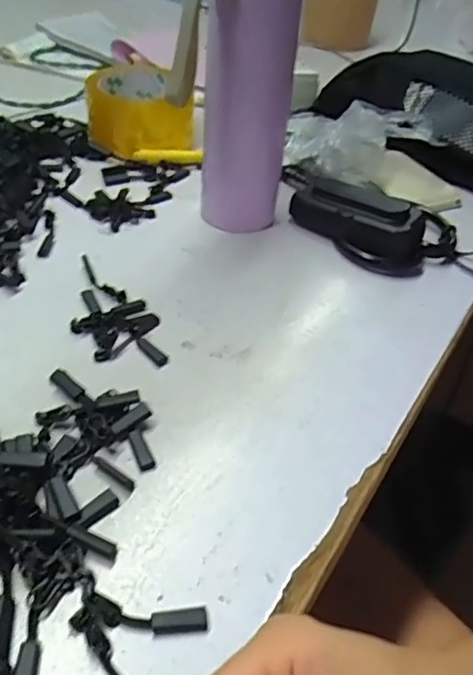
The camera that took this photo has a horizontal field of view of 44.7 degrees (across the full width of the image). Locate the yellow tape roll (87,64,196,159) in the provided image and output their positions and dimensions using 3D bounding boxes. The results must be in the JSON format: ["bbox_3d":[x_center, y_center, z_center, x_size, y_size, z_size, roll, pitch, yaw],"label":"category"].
[{"bbox_3d":[-0.095,-0.230,0.575,0.099,0.056,0.115,0,43,-8],"label":"yellow tape roll"}]

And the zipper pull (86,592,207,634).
[{"bbox_3d":[-0.038,0.119,0.247,0.051,0.004,0.012,8,43,1],"label":"zipper pull"}]

